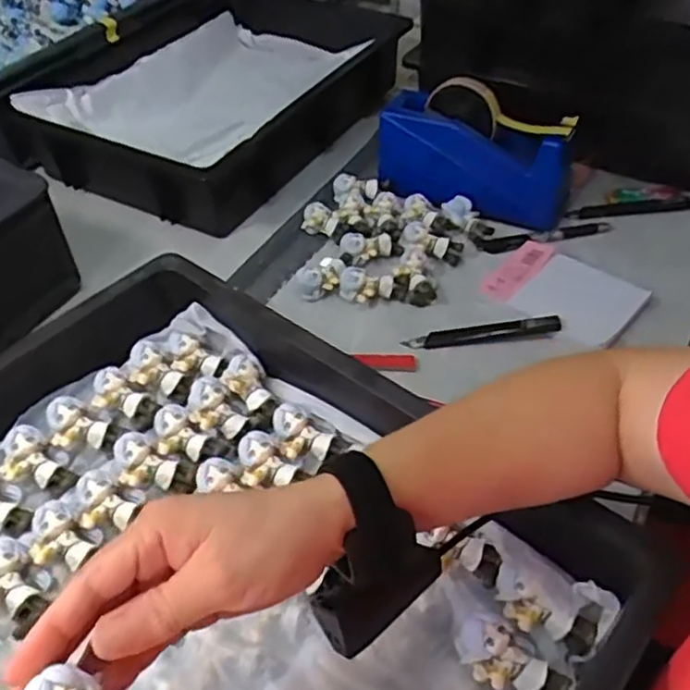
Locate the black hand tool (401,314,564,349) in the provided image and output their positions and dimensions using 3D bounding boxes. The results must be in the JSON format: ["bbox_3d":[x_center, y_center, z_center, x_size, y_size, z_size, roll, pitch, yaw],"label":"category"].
[{"bbox_3d":[0.121,-0.011,0.611,0.134,0.012,0.015,-8,46,8],"label":"black hand tool"}]

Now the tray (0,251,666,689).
[{"bbox_3d":[-0.097,0.121,0.434,0.486,0.100,0.314,29,53,27],"label":"tray"}]

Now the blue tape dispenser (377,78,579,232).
[{"bbox_3d":[0.125,-0.186,0.684,0.193,0.139,0.049,17,48,18],"label":"blue tape dispenser"}]

